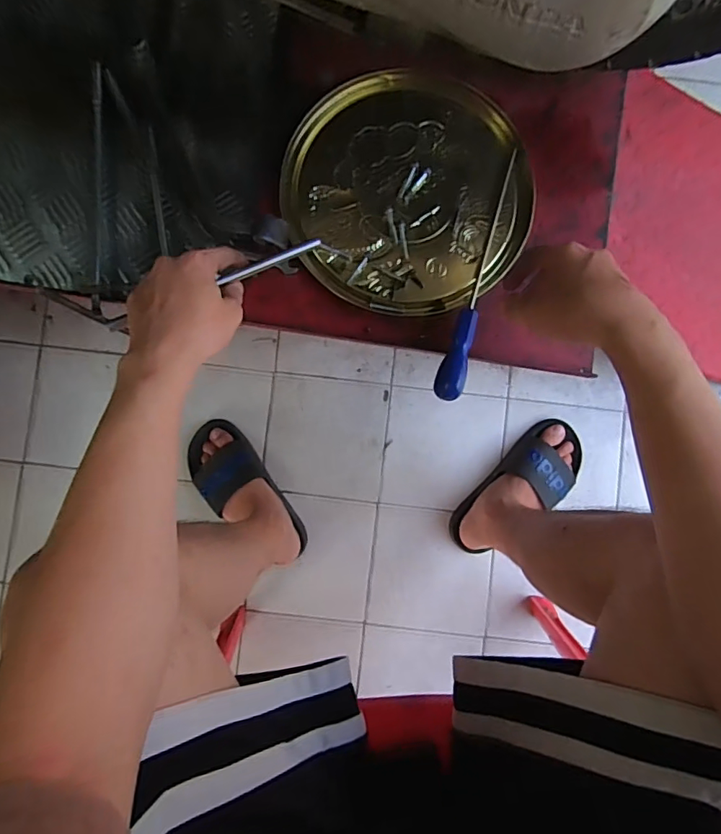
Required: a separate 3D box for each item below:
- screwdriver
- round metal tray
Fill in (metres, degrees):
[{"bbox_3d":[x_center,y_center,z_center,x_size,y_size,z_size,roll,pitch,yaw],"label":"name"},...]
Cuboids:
[{"bbox_3d":[0.127,-0.148,0.518,0.025,0.030,0.272,18,86,1],"label":"screwdriver"},{"bbox_3d":[0.048,-0.237,0.534,0.260,0.021,0.244,0,86,0],"label":"round metal tray"}]

